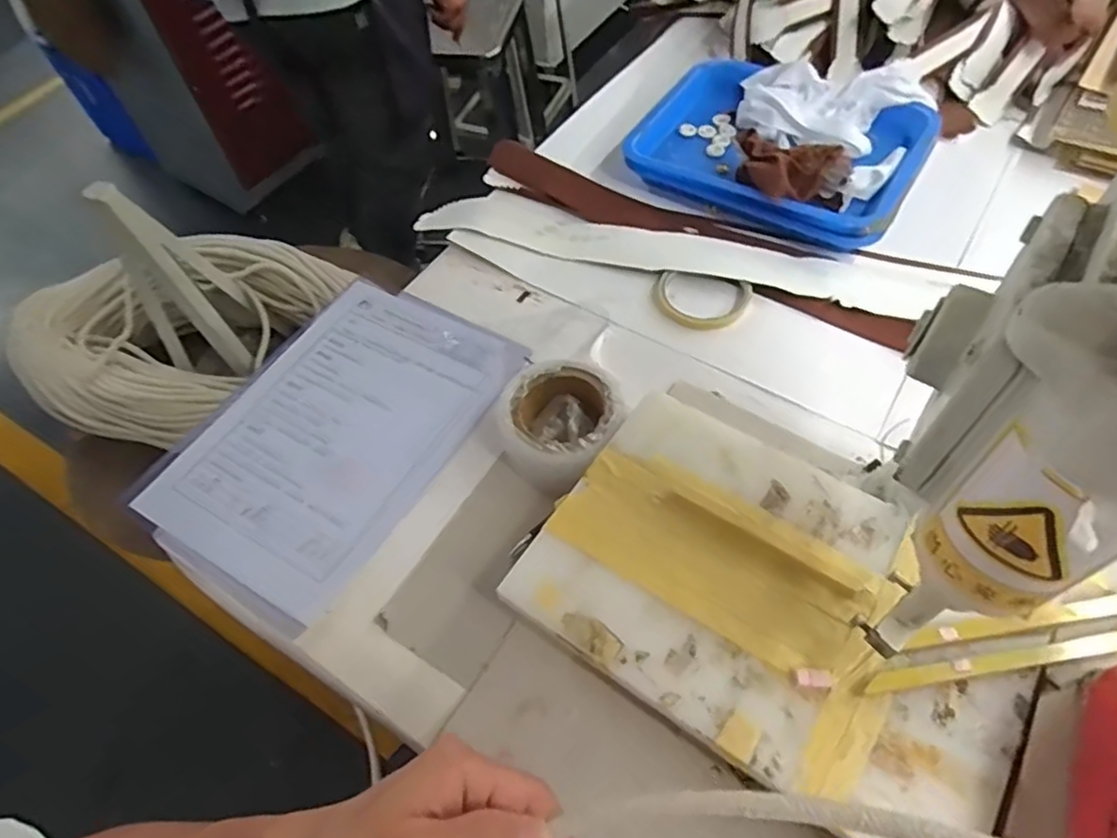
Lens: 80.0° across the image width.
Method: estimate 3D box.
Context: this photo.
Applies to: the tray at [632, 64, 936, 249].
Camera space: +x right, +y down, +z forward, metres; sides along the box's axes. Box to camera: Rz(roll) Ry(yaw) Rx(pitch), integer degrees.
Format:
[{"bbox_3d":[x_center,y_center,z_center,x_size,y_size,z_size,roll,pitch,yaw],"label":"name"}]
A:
[{"bbox_3d":[0.239,-0.307,0.718,0.283,0.068,0.233,26,63,20],"label":"tray"}]

